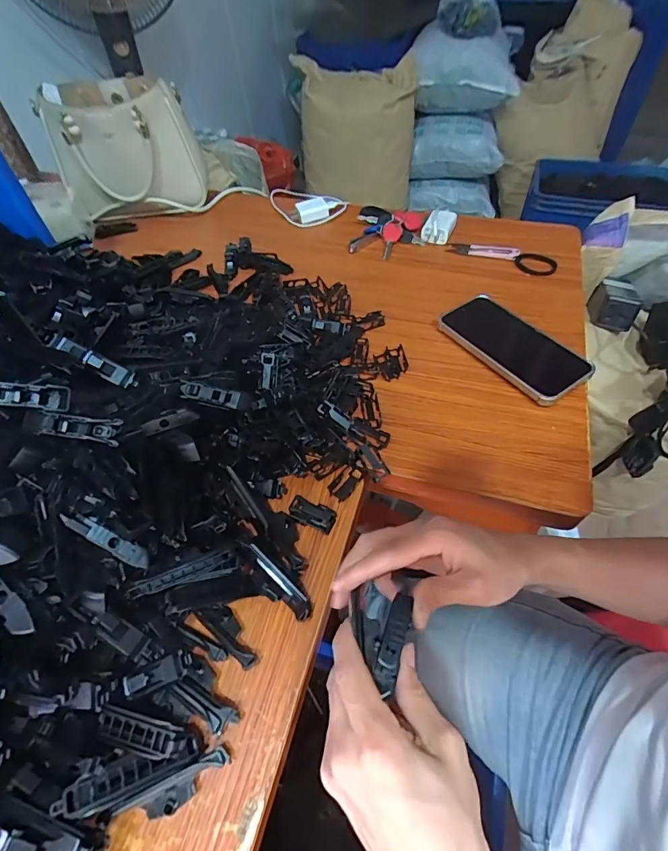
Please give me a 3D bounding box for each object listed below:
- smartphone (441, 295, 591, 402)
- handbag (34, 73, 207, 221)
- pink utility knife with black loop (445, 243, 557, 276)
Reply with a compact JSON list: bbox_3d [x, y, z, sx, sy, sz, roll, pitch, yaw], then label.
[{"bbox_3d":[0.202,-0.093,0.477,0.082,0.015,0.161,-28,55,-21],"label":"smartphone"},{"bbox_3d":[-0.328,-0.434,0.674,0.211,0.159,0.145,-18,55,-10],"label":"handbag"},{"bbox_3d":[0.231,-0.236,0.585,0.144,0.009,0.036,23,58,19],"label":"pink utility knife with black loop"}]

